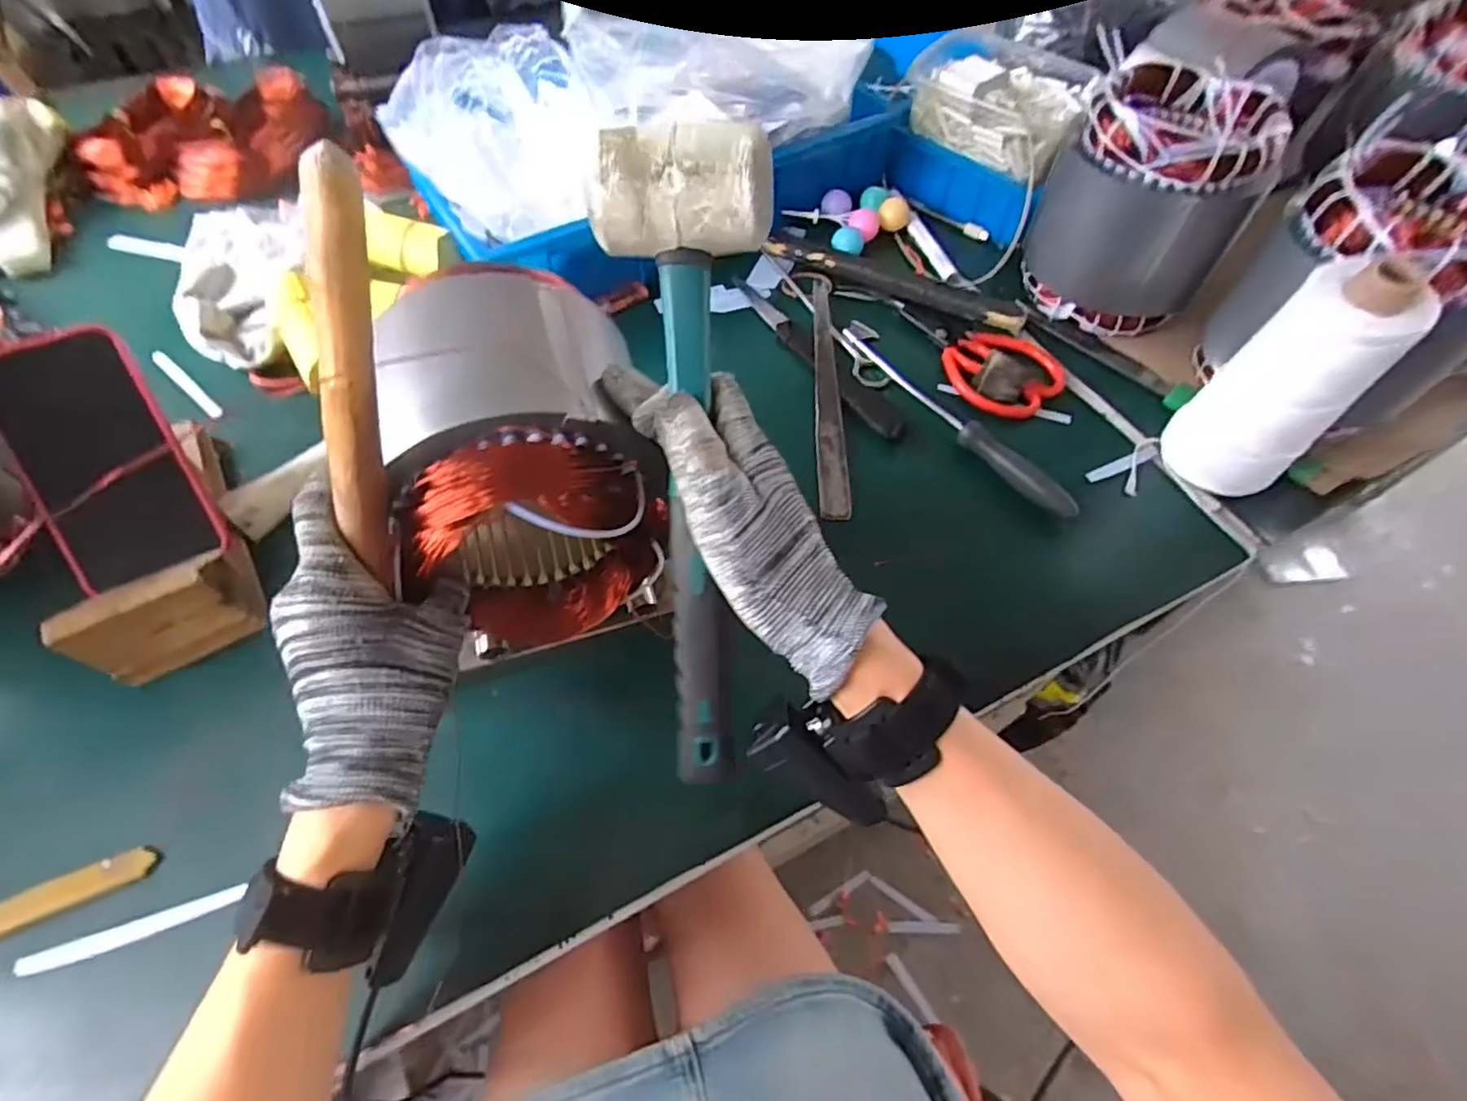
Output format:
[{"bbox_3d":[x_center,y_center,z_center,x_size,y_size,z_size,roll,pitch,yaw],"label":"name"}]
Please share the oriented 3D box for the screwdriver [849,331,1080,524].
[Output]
[{"bbox_3d":[0.174,-0.112,0.523,0.021,0.022,0.247,-31,63,-20],"label":"screwdriver"}]

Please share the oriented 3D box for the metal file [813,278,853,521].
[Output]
[{"bbox_3d":[0.080,-0.139,0.547,0.024,0.007,0.256,3,64,-3],"label":"metal file"}]

